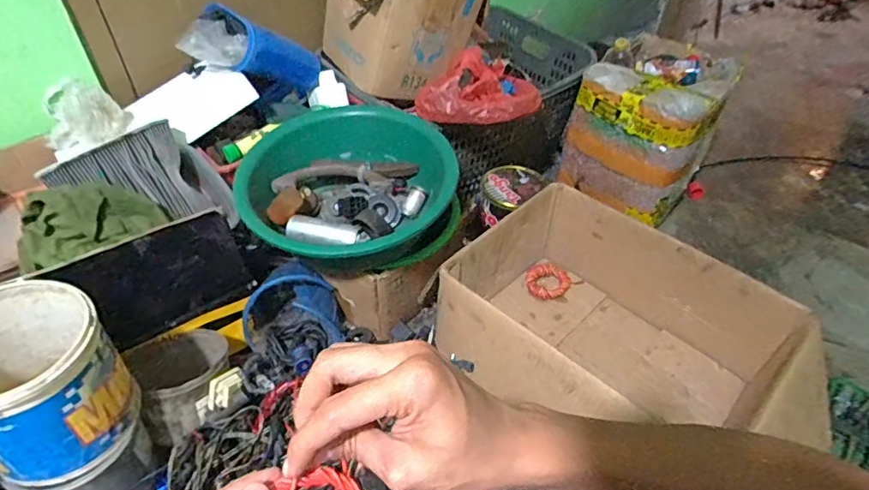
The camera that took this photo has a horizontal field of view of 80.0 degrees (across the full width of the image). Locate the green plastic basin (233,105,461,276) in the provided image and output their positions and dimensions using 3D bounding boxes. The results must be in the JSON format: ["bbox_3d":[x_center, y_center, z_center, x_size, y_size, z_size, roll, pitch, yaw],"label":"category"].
[{"bbox_3d":[-0.139,-0.079,0.920,0.351,0.173,0.330,0,45,0],"label":"green plastic basin"}]

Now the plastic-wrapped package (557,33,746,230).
[{"bbox_3d":[0.529,-0.316,1.281,0.286,0.277,0.403,27,51,24],"label":"plastic-wrapped package"}]

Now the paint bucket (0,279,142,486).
[{"bbox_3d":[-0.499,0.167,0.659,0.169,0.191,0.185,0,45,0],"label":"paint bucket"}]

